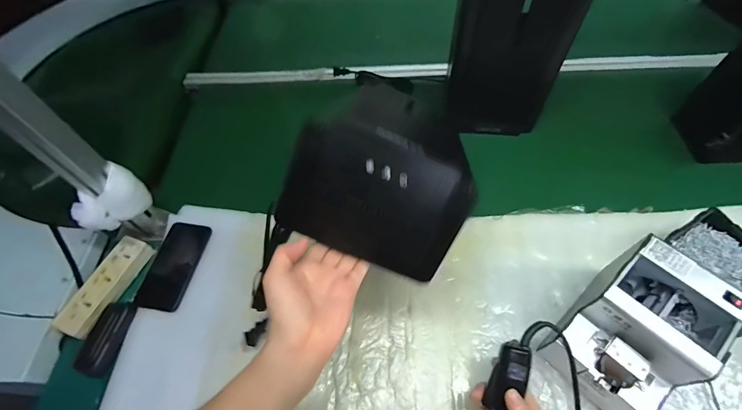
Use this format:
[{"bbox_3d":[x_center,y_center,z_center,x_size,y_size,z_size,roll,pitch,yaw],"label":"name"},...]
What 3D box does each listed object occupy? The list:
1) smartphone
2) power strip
[{"bbox_3d":[-0.346,0.104,0.628,0.079,0.011,0.155,8,58,8],"label":"smartphone"},{"bbox_3d":[-0.448,0.132,0.599,0.061,0.024,0.167,17,60,14],"label":"power strip"}]

